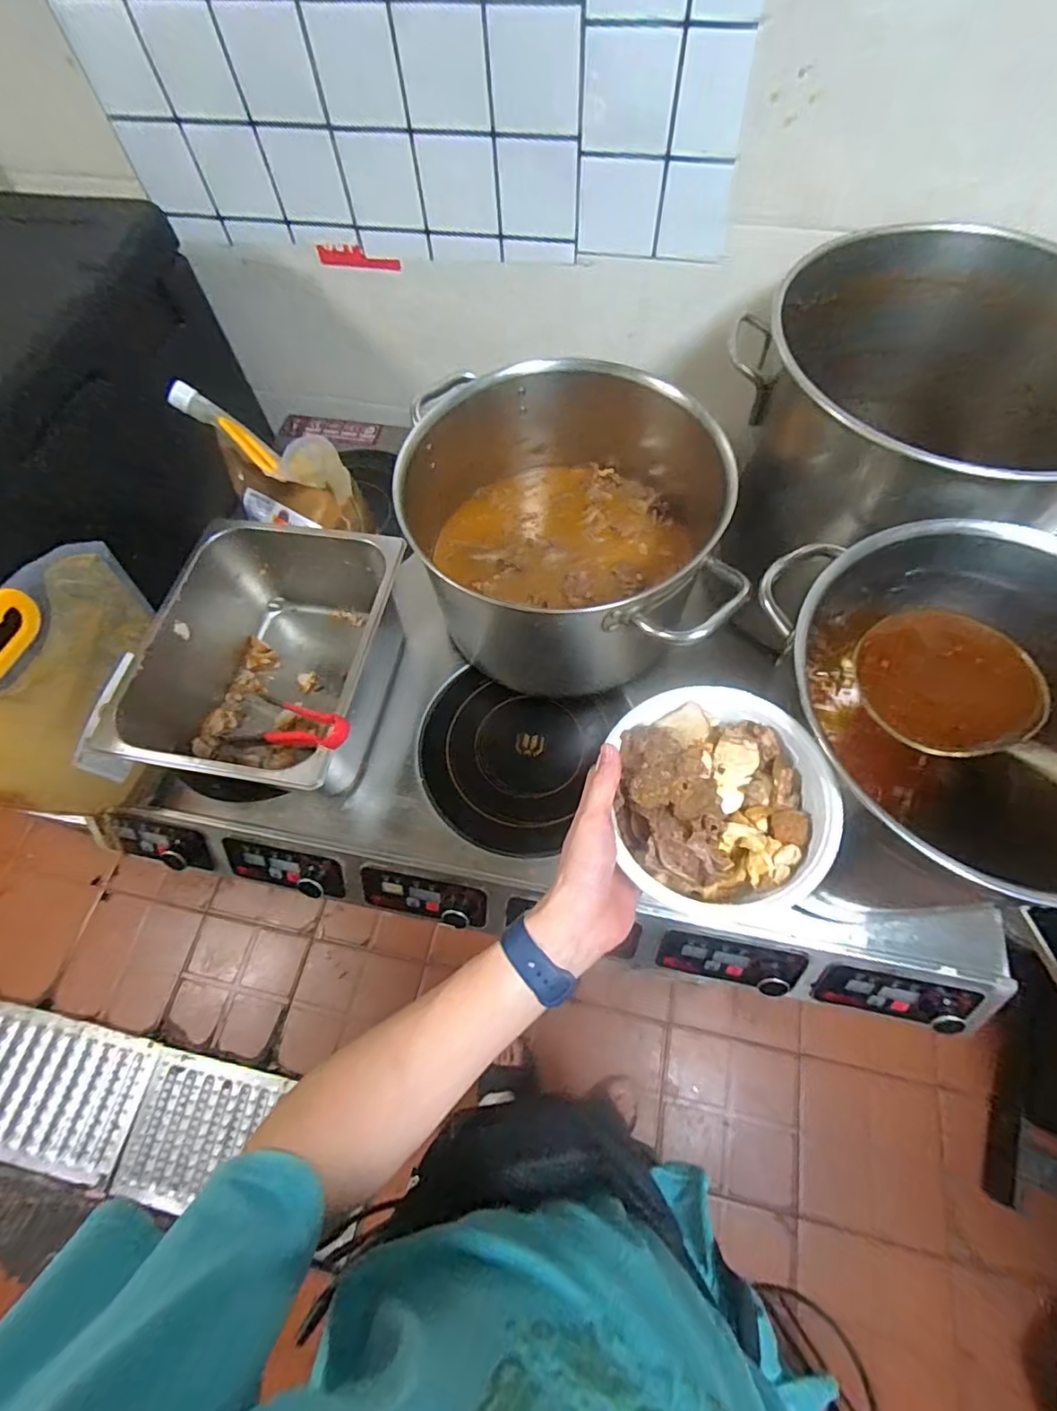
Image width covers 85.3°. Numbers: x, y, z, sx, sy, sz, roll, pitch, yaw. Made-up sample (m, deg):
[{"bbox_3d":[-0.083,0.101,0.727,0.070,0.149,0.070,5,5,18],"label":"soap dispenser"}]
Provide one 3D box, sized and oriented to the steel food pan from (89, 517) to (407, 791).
[{"bbox_3d":[-0.314,-0.064,0.741,0.298,0.178,0.369,7,65,6],"label":"steel food pan"}]

